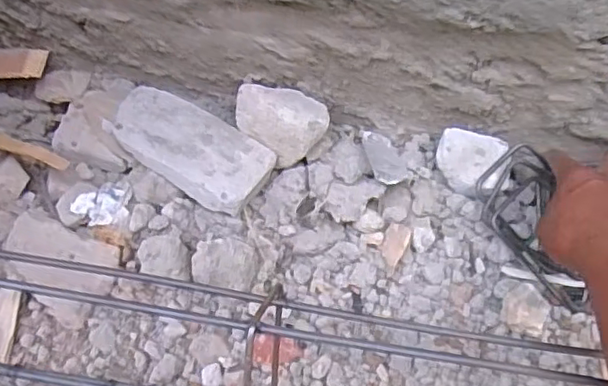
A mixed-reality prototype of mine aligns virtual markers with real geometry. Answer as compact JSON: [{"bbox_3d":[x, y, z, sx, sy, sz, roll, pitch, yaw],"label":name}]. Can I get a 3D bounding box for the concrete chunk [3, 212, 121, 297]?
[{"bbox_3d":[-0.221,0.060,0.565,0.103,0.040,0.054,18,63,8],"label":"concrete chunk"}]

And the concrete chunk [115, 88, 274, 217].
[{"bbox_3d":[-0.109,-0.046,0.582,0.157,0.025,0.078,30,65,13],"label":"concrete chunk"}]

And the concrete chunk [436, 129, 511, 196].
[{"bbox_3d":[0.161,-0.026,0.599,0.069,0.041,0.053,15,63,6],"label":"concrete chunk"}]

